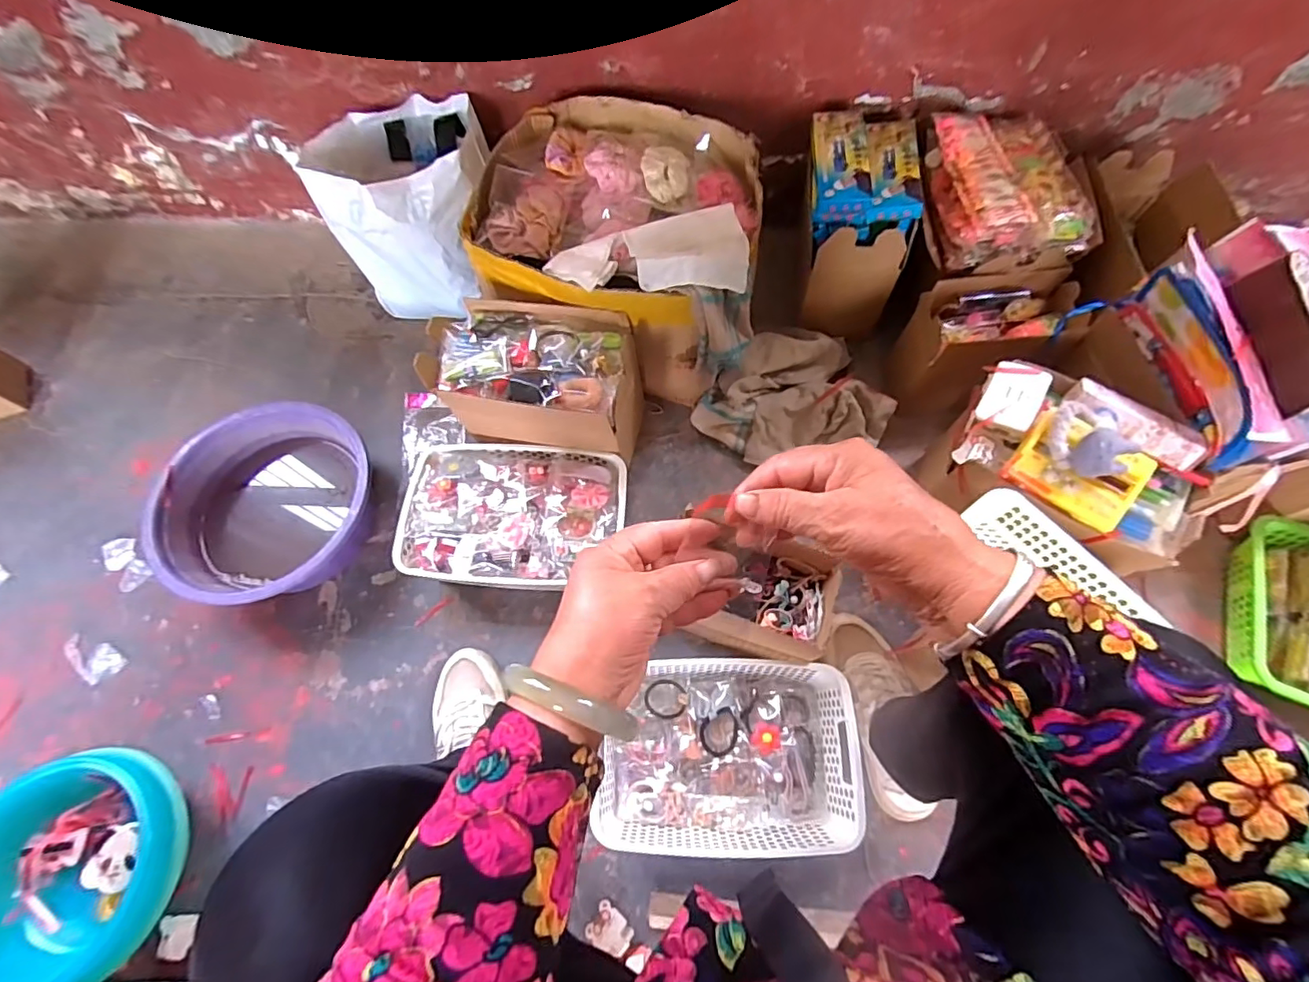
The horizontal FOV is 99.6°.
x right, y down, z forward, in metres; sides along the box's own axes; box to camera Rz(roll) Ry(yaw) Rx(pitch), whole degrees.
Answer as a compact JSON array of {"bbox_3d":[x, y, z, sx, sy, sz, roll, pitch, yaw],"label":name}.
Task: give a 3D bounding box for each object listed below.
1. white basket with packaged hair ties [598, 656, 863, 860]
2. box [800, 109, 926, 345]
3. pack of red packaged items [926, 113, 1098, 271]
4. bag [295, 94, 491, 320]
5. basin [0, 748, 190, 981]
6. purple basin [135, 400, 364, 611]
[{"bbox_3d":[0.085,0.311,0.663,0.286,0.088,0.205,0,66,2],"label":"white basket with packaged hair ties"},{"bbox_3d":[0.298,-0.398,0.854,0.145,0.226,0.217,3,66,4],"label":"box"},{"bbox_3d":[0.493,-0.433,0.781,0.189,0.069,0.250,-2,66,1],"label":"pack of red packaged items"},{"bbox_3d":[-0.379,-0.452,0.908,0.254,0.242,0.244,-14,66,-4],"label":"bag"},{"bbox_3d":[-0.641,0.426,0.625,0.225,0.104,0.229,-4,66,1],"label":"basin"},{"bbox_3d":[-0.538,0.022,0.793,0.261,0.121,0.282,-1,66,2],"label":"purple basin"}]

